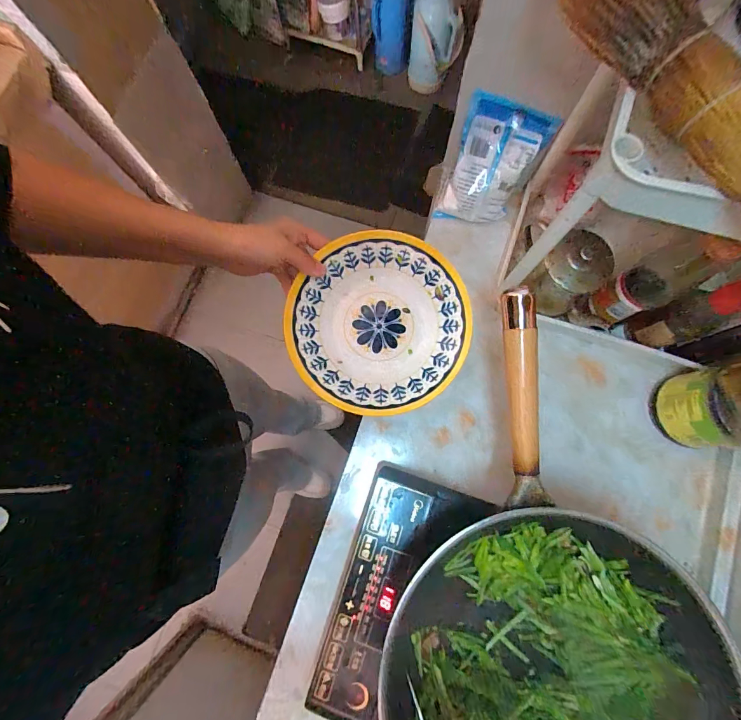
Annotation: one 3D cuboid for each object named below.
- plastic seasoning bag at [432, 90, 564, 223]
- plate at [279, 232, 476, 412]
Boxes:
[{"bbox_3d":[0.171,-0.278,0.521,0.108,0.159,0.035,20,42,0],"label":"plastic seasoning bag"},{"bbox_3d":[0.011,-0.039,0.396,0.184,0.040,0.190,0,80,1],"label":"plate"}]

